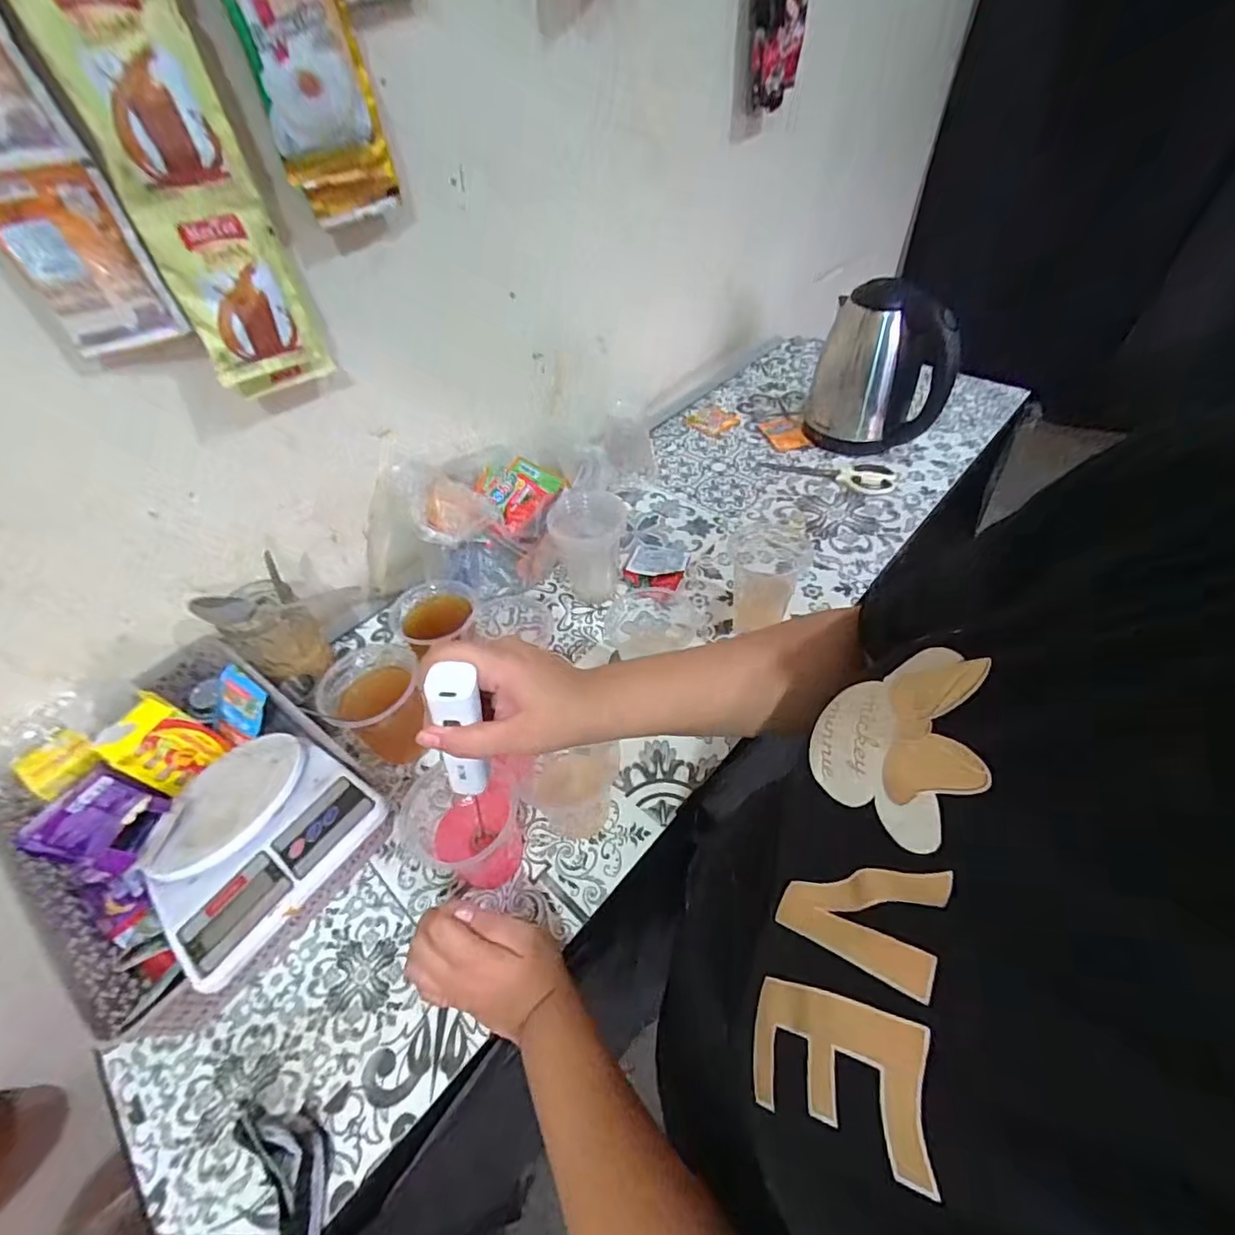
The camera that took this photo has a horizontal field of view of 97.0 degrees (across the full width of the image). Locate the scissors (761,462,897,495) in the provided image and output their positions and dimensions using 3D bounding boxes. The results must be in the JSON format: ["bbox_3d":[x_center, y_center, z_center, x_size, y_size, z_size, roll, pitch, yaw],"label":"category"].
[{"bbox_3d":[0.327,-0.230,0.854,0.198,0.008,0.073,16,52,19],"label":"scissors"}]

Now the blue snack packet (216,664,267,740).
[{"bbox_3d":[-0.386,0.086,0.559,0.071,0.006,0.058,16,92,24],"label":"blue snack packet"}]

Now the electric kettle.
[{"bbox_3d":[0.404,-0.382,0.839,0.173,0.222,0.154,4,49,9],"label":"electric kettle"}]

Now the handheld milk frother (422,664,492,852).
[{"bbox_3d":[-0.108,0.109,0.390,0.031,0.224,0.039,17,53,6],"label":"handheld milk frother"}]

